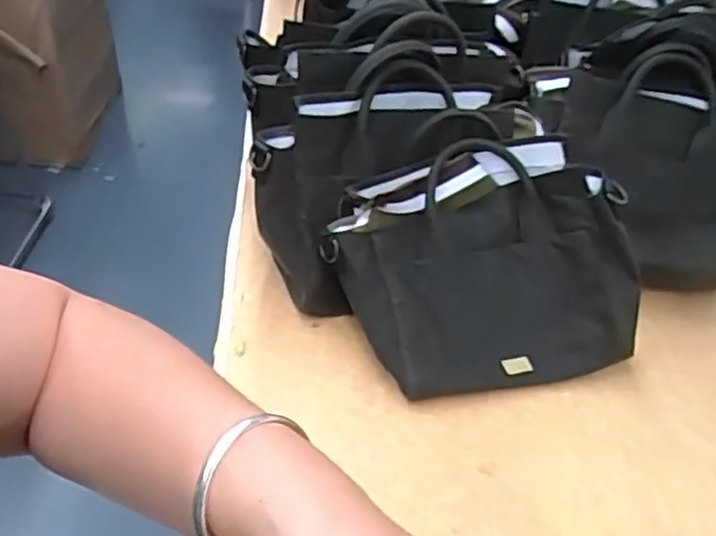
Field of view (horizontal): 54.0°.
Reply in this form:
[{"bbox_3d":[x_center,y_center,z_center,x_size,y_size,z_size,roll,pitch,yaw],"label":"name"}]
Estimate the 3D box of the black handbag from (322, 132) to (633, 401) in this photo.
[{"bbox_3d":[0.124,-0.003,0.684,0.285,0.085,0.242,-7,83,-6],"label":"black handbag"}]

